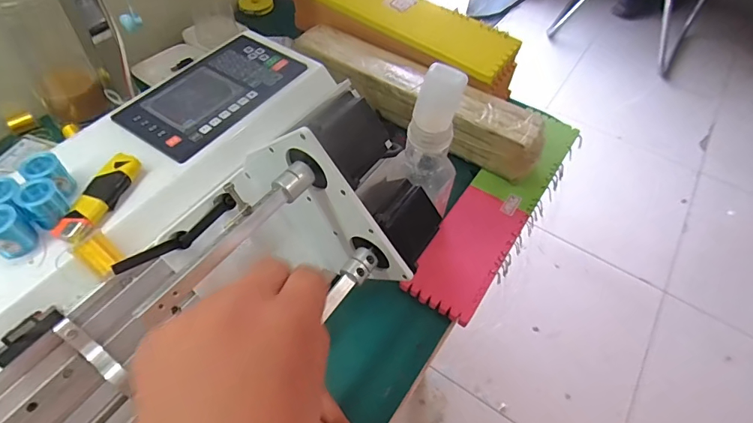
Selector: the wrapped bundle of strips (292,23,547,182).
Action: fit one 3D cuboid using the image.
[{"bbox_3d":[0.044,-0.151,0.568,0.358,0.062,0.071,31,58,18],"label":"wrapped bundle of strips"}]

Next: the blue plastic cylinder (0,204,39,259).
[{"bbox_3d":[-0.257,0.014,0.306,0.023,0.032,0.024,33,59,20],"label":"blue plastic cylinder"}]

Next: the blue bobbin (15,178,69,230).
[{"bbox_3d":[-0.242,-0.006,0.320,0.021,0.029,0.025,38,60,22],"label":"blue bobbin"}]

